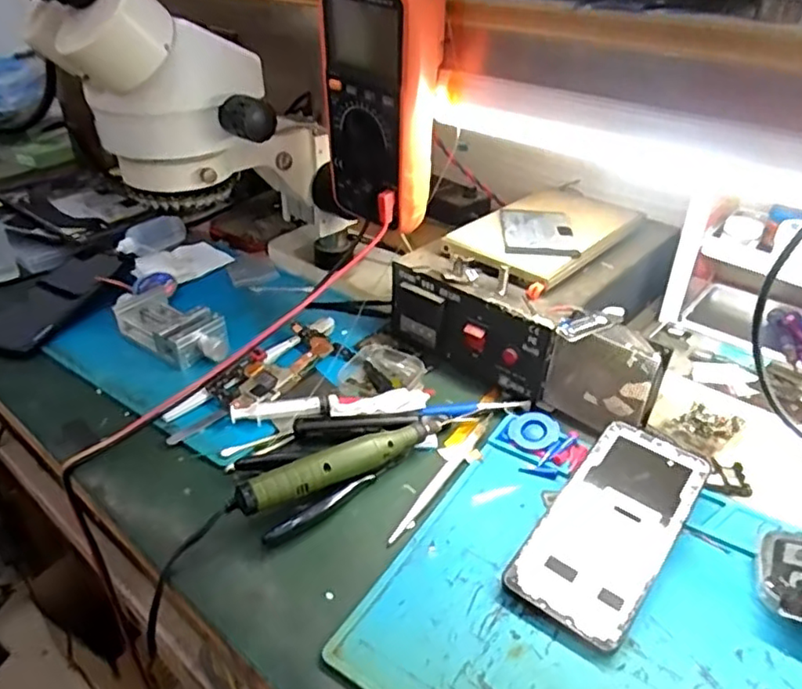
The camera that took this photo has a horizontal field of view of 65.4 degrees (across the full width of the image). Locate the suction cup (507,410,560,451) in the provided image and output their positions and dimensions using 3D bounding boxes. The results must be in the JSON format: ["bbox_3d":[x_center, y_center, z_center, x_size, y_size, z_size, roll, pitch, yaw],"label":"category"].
[{"bbox_3d":[0.104,0.068,0.491,0.037,0.014,0.034,0,34,0],"label":"suction cup"}]

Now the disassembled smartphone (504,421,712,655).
[{"bbox_3d":[0.139,0.115,0.408,0.074,0.005,0.161,27,50,30],"label":"disassembled smartphone"}]

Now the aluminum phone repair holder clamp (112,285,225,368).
[{"bbox_3d":[-0.218,-0.018,0.597,0.135,0.030,0.058,24,41,31],"label":"aluminum phone repair holder clamp"}]

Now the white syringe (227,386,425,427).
[{"bbox_3d":[-0.057,0.049,0.506,0.157,0.019,0.025,-2,34,-3],"label":"white syringe"}]

